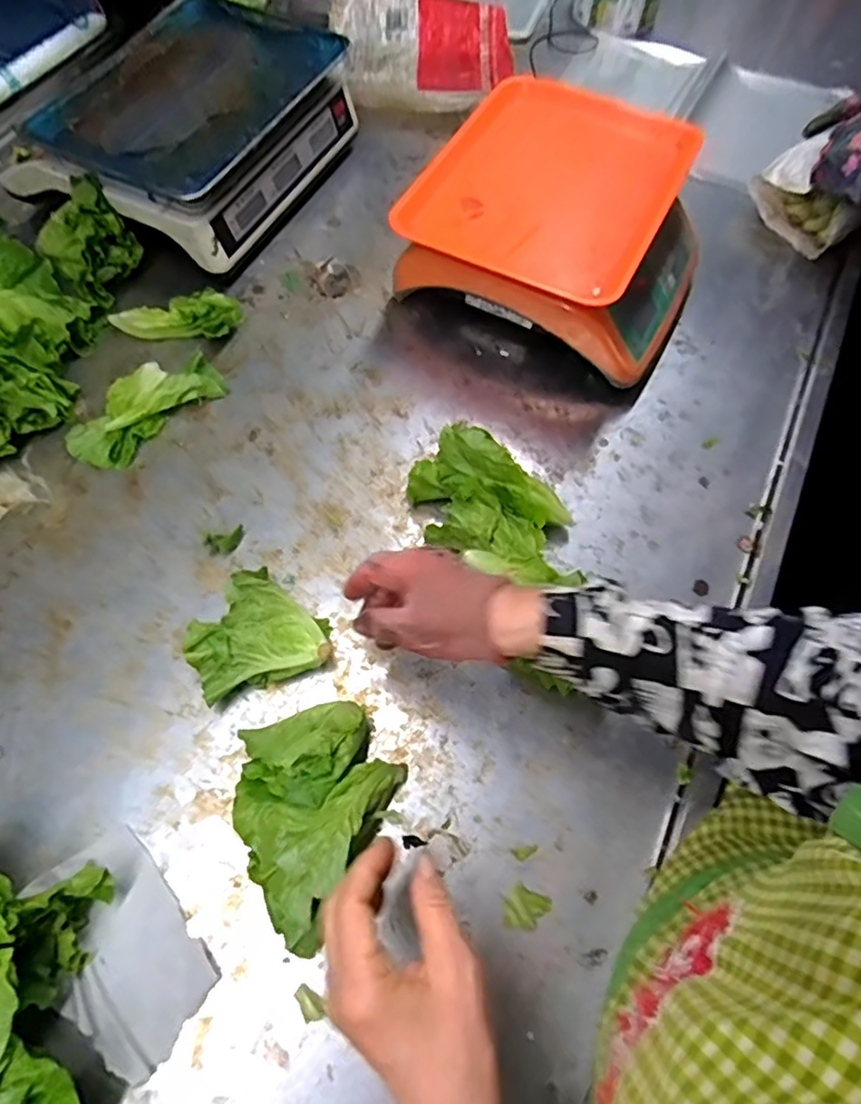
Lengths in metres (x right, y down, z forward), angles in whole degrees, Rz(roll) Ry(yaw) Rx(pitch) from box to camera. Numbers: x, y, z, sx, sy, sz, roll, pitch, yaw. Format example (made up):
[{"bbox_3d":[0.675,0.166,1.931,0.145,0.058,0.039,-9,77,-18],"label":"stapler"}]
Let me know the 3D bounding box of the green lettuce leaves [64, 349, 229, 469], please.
[{"bbox_3d":[-0.292,-0.152,0.609,0.083,0.029,0.156,42,71,17],"label":"green lettuce leaves"}]

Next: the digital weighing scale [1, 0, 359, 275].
[{"bbox_3d":[-0.277,-0.511,0.741,0.324,0.109,0.324,25,67,10],"label":"digital weighing scale"}]

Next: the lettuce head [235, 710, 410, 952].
[{"bbox_3d":[-0.079,0.190,0.444,0.117,0.059,0.151,-18,66,-10],"label":"lettuce head"}]

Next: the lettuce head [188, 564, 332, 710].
[{"bbox_3d":[-0.144,0.065,0.507,0.106,0.048,0.091,-17,66,-9],"label":"lettuce head"}]

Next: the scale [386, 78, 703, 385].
[{"bbox_3d":[0.141,-0.334,0.642,0.276,0.131,0.286,24,67,10],"label":"scale"}]

